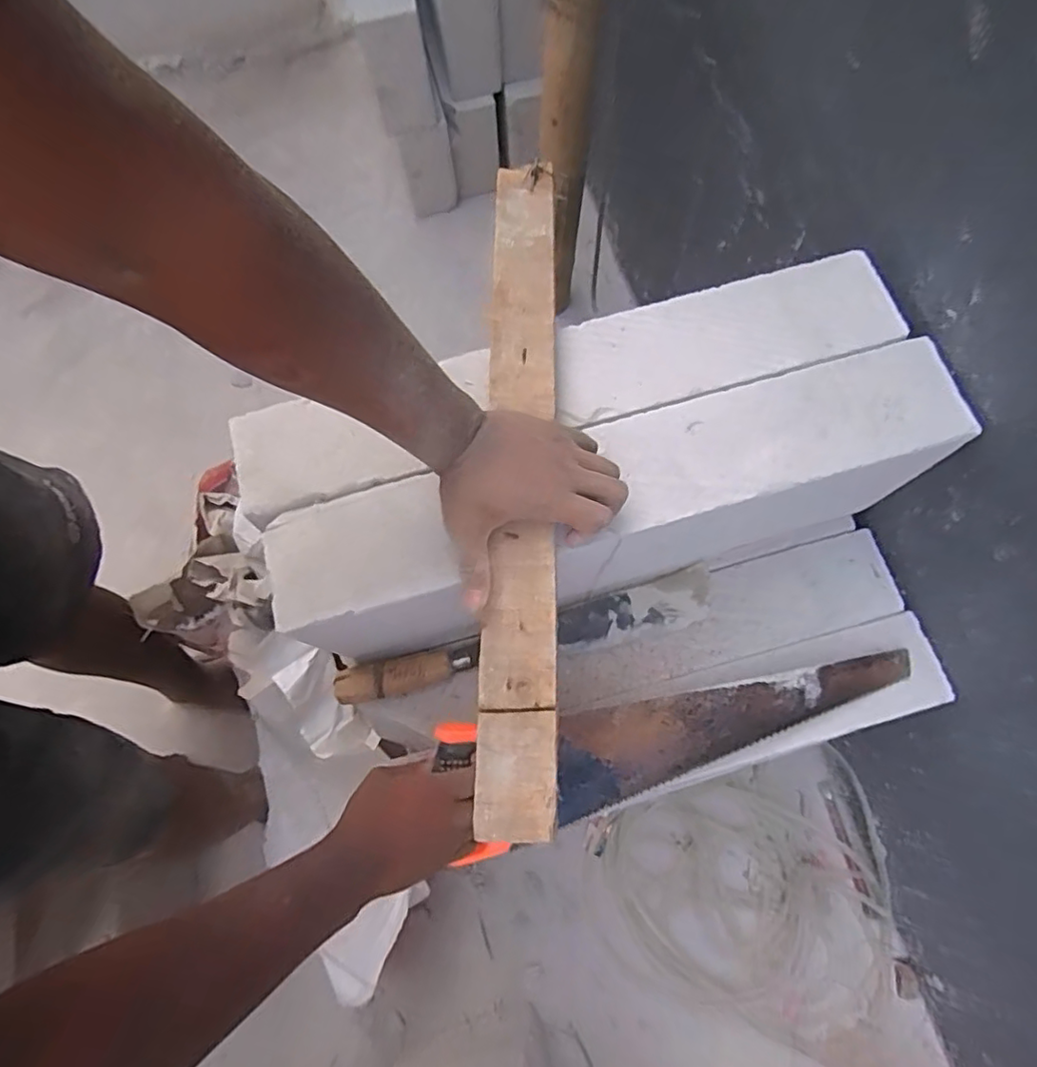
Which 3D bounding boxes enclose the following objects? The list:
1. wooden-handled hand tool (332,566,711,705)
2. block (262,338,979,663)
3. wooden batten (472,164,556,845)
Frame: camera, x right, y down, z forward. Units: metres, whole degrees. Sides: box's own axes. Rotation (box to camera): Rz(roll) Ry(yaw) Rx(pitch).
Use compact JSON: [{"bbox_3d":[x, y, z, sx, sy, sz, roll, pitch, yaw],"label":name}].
[{"bbox_3d":[0.012,0.116,0.650,0.411,0.033,0.054,-16,73,-4],"label":"wooden-handled hand tool"},{"bbox_3d":[0.081,-0.017,0.581,0.573,0.192,0.104,-16,73,-3],"label":"block"},{"bbox_3d":[0.000,-0.062,0.478,0.054,0.013,0.551,0,74,2],"label":"wooden batten"}]

